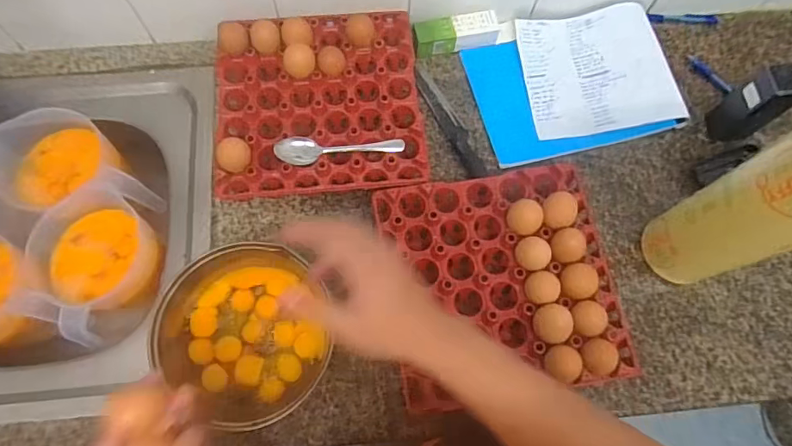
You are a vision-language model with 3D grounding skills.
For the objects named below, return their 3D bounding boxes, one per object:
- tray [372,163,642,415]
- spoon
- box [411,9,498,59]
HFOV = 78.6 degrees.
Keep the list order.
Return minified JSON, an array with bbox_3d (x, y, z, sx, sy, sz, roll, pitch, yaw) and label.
[{"bbox_3d":[0.136,0.072,0.634,0.283,0.069,0.287,-9,72,-4],"label":"tray"},{"bbox_3d":[-0.073,-0.100,0.655,0.172,0.029,0.038,-4,72,-16],"label":"spoon"},{"bbox_3d":[0.096,-0.298,0.766,0.133,0.037,0.045,-10,72,-4],"label":"box"}]

